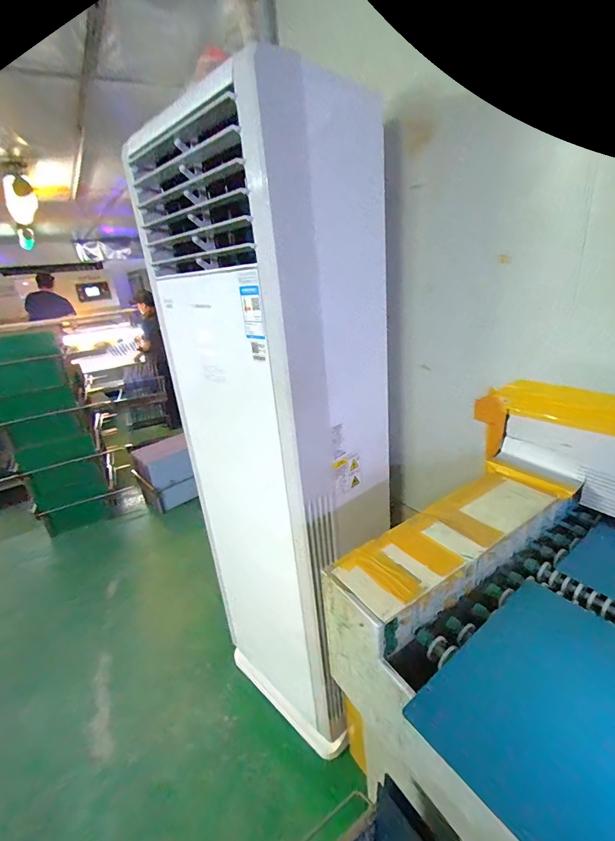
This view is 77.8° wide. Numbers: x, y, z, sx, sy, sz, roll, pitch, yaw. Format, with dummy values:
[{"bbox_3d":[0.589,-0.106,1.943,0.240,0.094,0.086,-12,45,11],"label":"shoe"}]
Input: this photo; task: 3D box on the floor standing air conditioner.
[{"bbox_3d":[-0.036,0.103,1.216,0.528,1.718,0.479,16,30,43],"label":"floor standing air conditioner"}]

